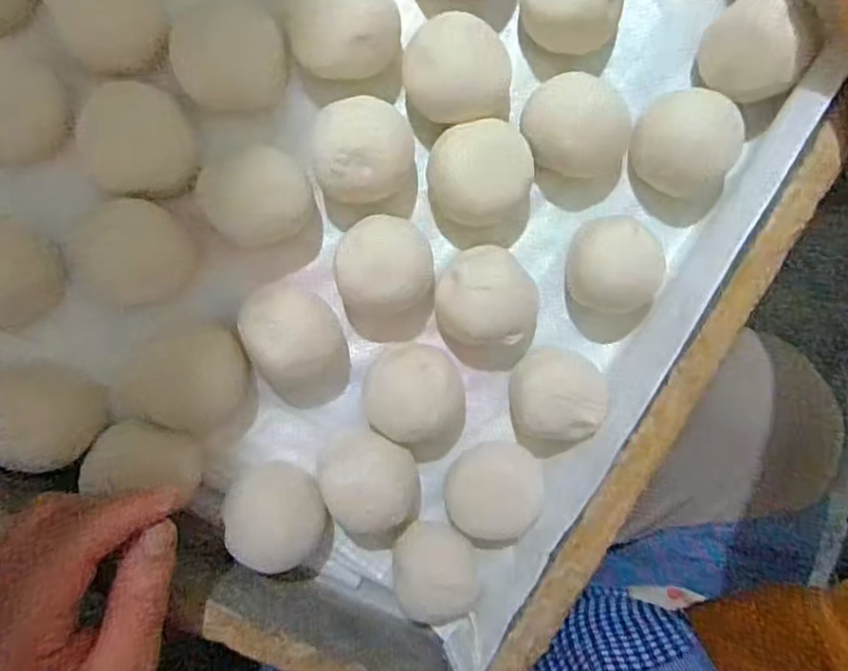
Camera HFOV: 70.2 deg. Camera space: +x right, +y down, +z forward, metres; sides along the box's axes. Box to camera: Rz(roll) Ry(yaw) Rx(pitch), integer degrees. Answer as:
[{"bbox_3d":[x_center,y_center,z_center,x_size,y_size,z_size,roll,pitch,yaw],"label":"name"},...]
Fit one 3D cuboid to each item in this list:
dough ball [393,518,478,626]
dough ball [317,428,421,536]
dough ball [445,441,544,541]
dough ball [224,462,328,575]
[{"bbox_3d":[0.006,0.133,0.346,0.045,0.031,0.052,-19,97,-6],"label":"dough ball"},{"bbox_3d":[-0.029,0.080,0.334,0.061,0.034,0.047,41,88,-9],"label":"dough ball"},{"bbox_3d":[0.039,0.087,0.344,0.055,0.036,0.053,1,94,-8],"label":"dough ball"},{"bbox_3d":[-0.078,0.094,0.325,0.048,0.039,0.052,-1,95,-8],"label":"dough ball"}]

